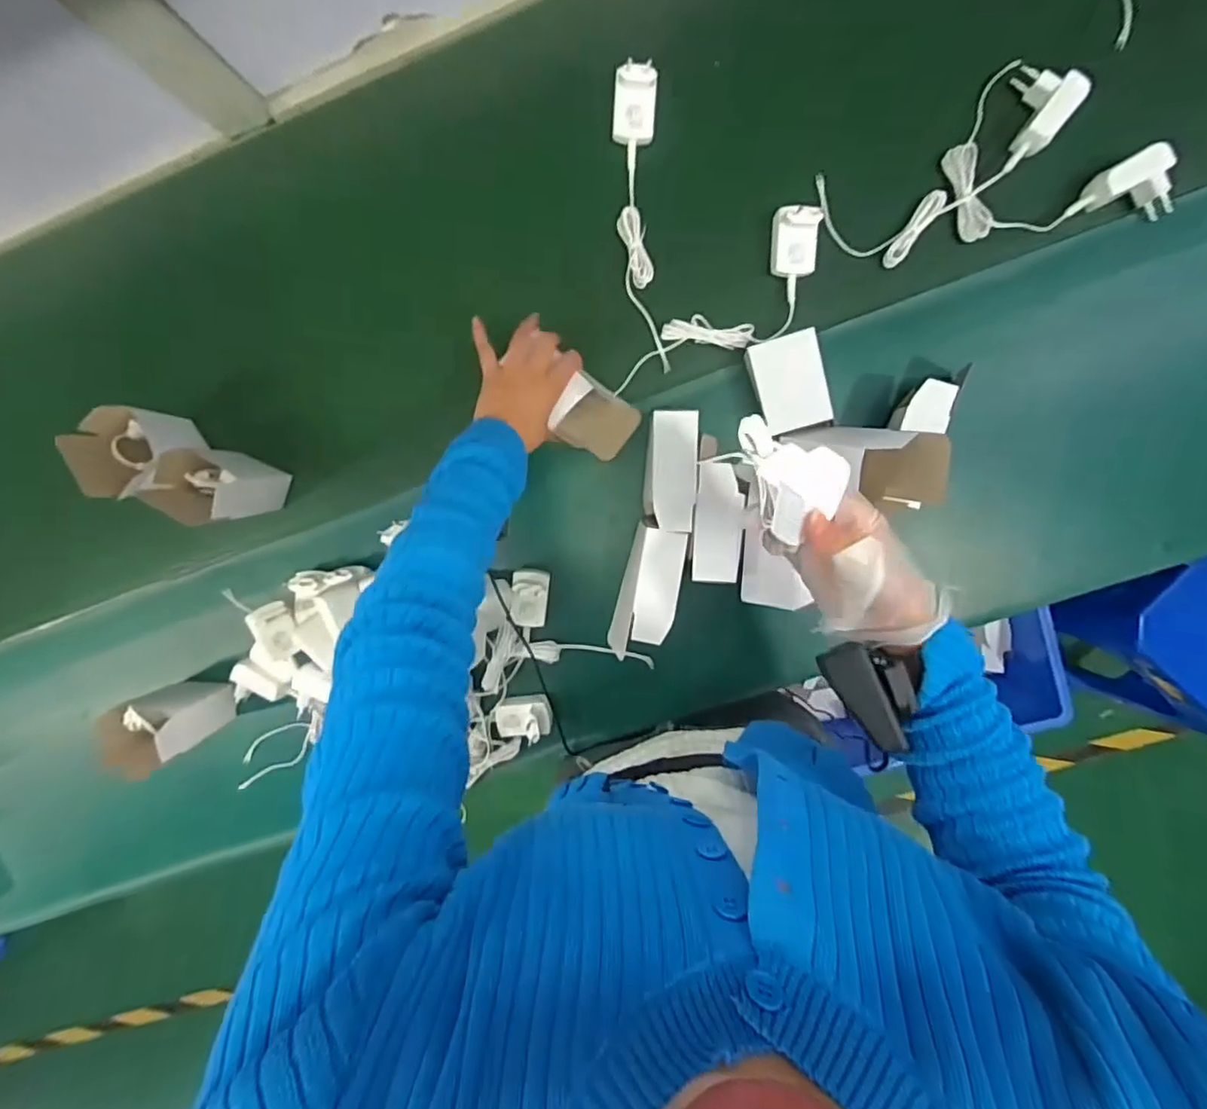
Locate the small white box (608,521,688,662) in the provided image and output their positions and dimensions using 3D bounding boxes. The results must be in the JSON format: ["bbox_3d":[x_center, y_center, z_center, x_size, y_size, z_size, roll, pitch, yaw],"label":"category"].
[{"bbox_3d":[0.046,0.040,0.626,0.056,0.064,0.141,14,97,1],"label":"small white box"}]

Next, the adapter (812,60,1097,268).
[{"bbox_3d":[0.330,-0.362,0.561,0.227,0.033,0.104,-25,95,6],"label":"adapter"}]

